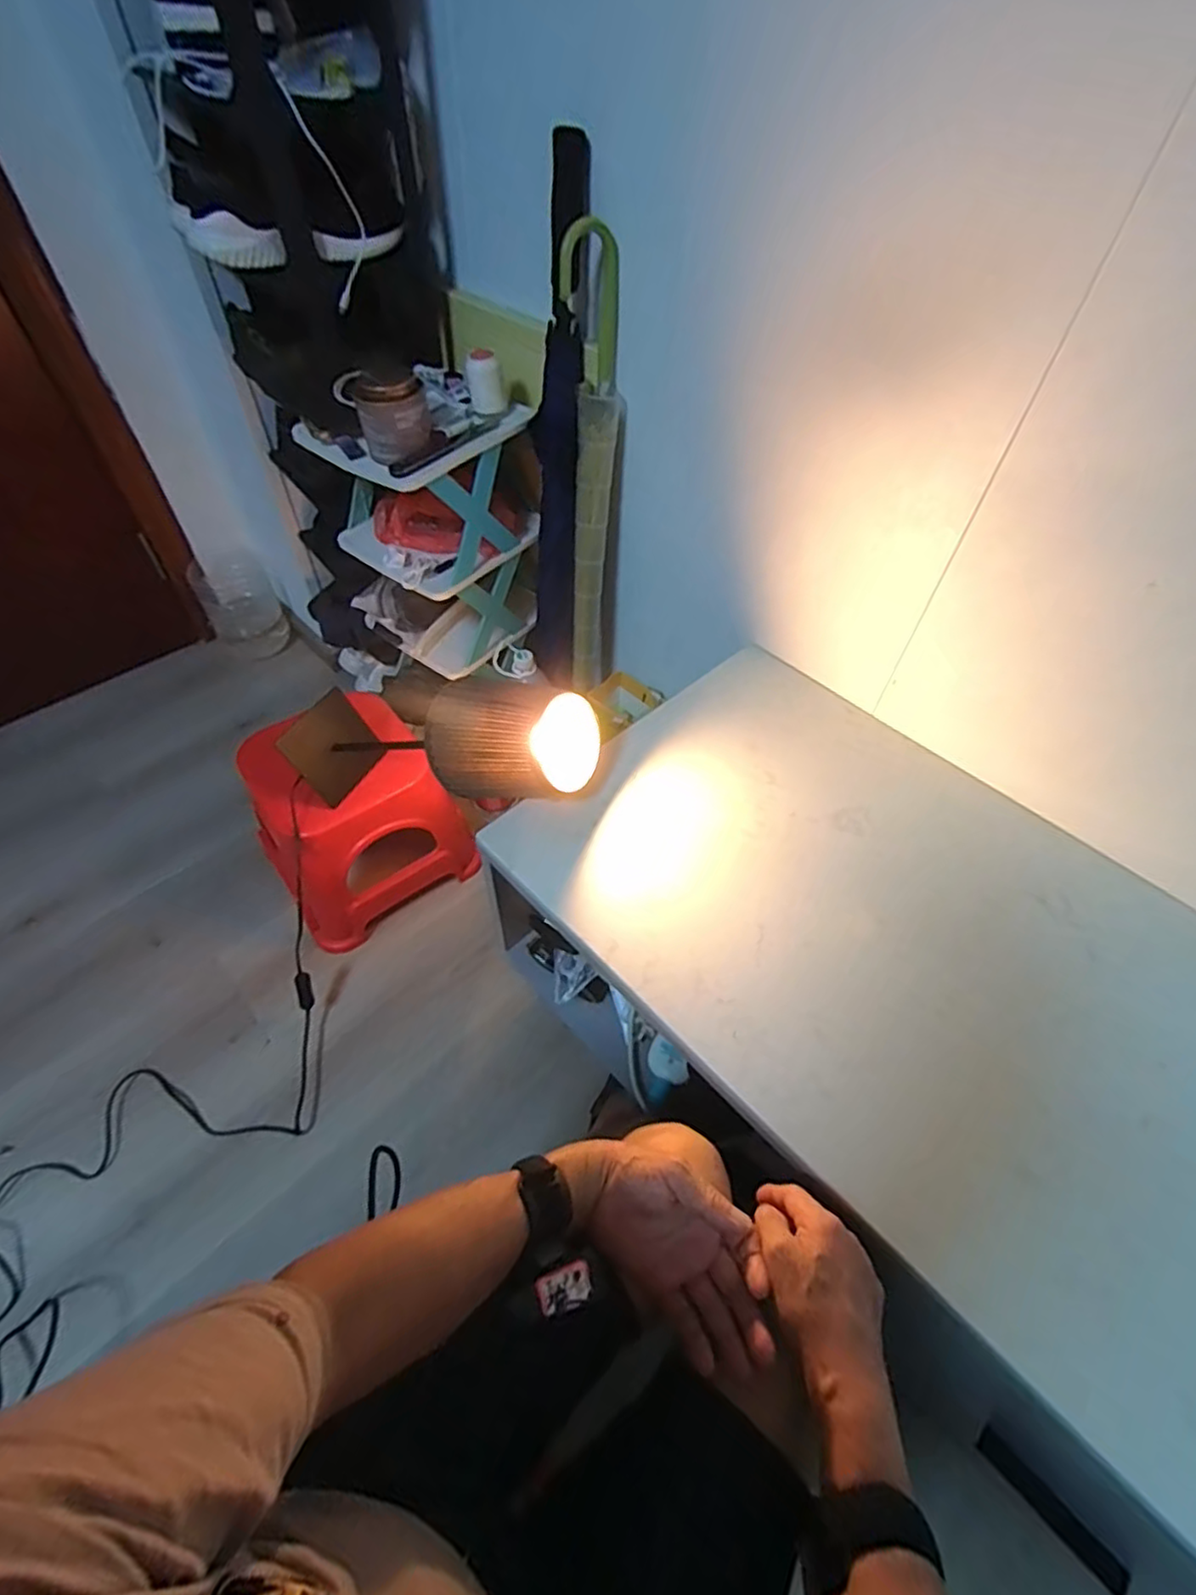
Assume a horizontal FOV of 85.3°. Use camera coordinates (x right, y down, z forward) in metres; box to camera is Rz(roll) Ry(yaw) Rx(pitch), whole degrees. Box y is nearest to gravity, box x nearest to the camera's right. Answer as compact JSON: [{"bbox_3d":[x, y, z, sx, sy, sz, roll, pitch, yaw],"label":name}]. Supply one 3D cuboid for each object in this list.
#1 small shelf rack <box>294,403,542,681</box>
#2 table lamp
[{"bbox_3d":[-0.232,-0.393,0.990,0.213,0.318,0.233,33,60,23],"label":"small shelf rack"},{"bbox_3d":[-0.214,-0.069,0.794,0.437,0.121,0.112,5,48,37],"label":"table lamp"}]

